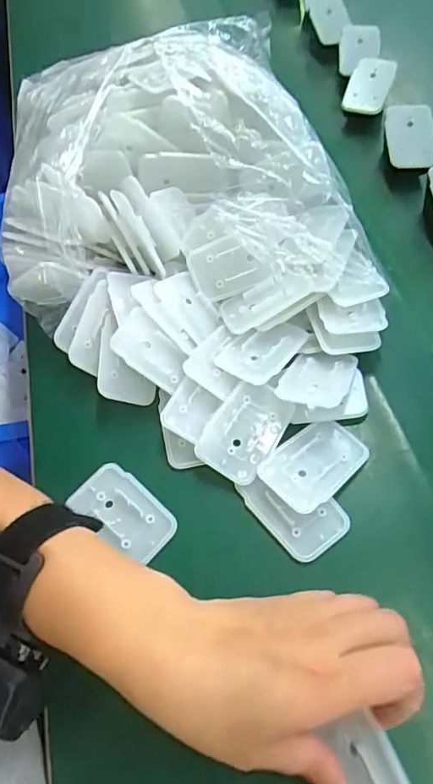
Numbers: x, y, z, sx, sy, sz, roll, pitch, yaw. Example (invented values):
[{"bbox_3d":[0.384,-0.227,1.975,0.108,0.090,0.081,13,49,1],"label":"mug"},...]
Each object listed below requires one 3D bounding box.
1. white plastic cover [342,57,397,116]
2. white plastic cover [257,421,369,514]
[{"bbox_3d":[0.153,-0.307,0.523,0.040,0.008,0.062,19,79,14],"label":"white plastic cover"},{"bbox_3d":[0.062,0.045,0.332,0.064,0.009,0.044,-40,63,-20],"label":"white plastic cover"}]

